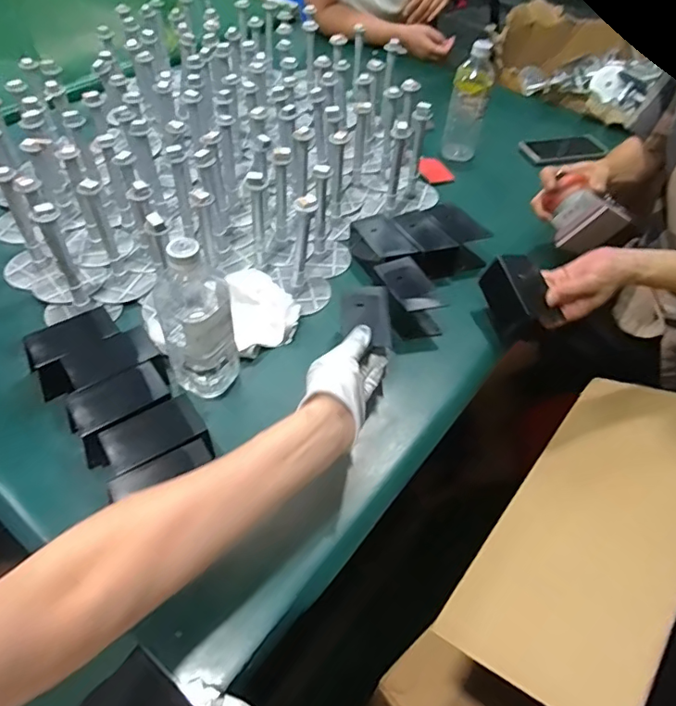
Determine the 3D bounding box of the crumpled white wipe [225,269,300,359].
[{"bbox_3d":[-0.098,-0.061,0.692,0.084,0.034,0.141,-9,51,-11],"label":"crumpled white wipe"}]

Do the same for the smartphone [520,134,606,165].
[{"bbox_3d":[0.441,-0.395,1.019,0.162,0.015,0.068,-9,51,-11],"label":"smartphone"}]

